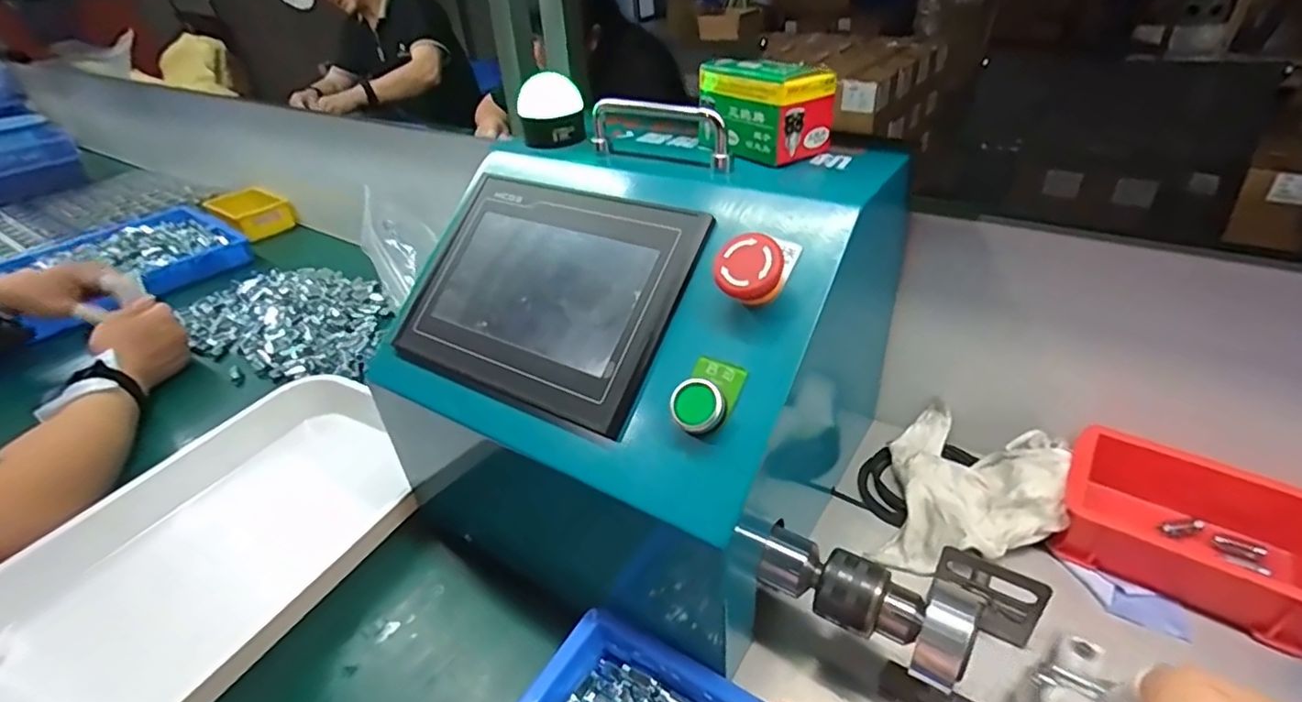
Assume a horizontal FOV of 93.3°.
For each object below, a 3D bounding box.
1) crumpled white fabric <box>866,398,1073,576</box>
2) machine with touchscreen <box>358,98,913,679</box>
[{"bbox_3d":[0.244,0.100,0.468,0.120,0.043,0.158,15,40,26],"label":"crumpled white fabric"},{"bbox_3d":[-0.008,-0.008,0.475,0.296,0.250,0.305,18,41,30],"label":"machine with touchscreen"}]

